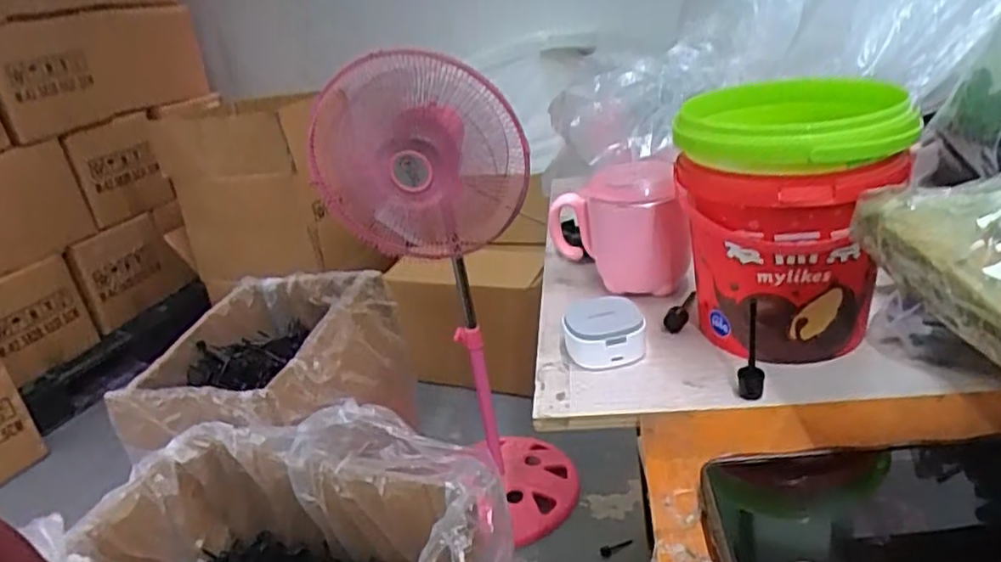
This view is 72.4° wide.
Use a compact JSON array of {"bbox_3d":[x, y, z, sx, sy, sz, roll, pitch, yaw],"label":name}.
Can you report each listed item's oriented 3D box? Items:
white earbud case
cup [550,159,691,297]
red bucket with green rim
[{"bbox_3d":[0.072,0.035,0.478,0.054,0.030,0.055,-5,25,9],"label":"white earbud case"},{"bbox_3d":[0.093,-0.044,0.553,0.102,0.100,0.096,-6,25,6],"label":"cup"},{"bbox_3d":[0.183,-0.039,0.443,0.127,0.149,0.121,1,26,20],"label":"red bucket with green rim"}]

